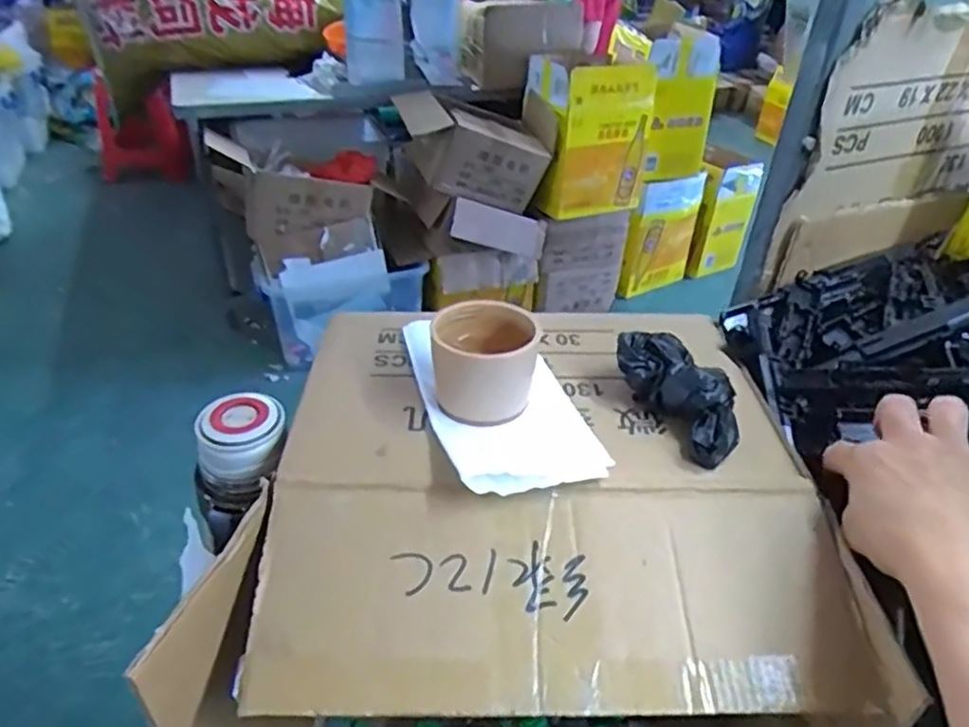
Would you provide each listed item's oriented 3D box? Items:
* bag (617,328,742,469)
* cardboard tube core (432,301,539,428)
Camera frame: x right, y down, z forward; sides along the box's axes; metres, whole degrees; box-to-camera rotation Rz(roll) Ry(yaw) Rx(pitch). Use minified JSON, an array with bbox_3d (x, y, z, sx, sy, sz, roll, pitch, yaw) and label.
[{"bbox_3d":[0.117,0.017,0.404,0.046,0.042,0.097,-17,52,-25],"label":"bag"},{"bbox_3d":[0.000,-0.003,0.407,0.060,0.048,0.057,2,35,-1],"label":"cardboard tube core"}]

